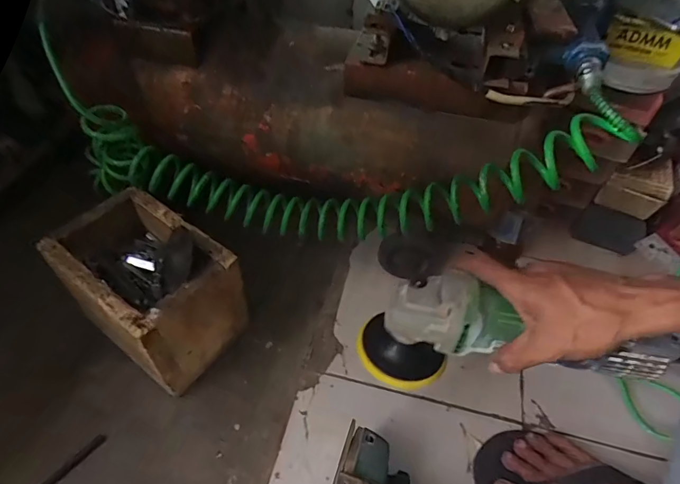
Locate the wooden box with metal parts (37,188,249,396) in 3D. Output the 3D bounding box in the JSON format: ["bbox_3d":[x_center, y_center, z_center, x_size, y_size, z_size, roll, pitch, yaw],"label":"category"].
[{"bbox_3d":[-0.242,0.054,0.530,0.203,0.150,0.138,32,54,21],"label":"wooden box with metal parts"}]

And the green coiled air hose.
[{"bbox_3d":[-0.022,-0.089,0.514,0.572,0.269,0.086,9,49,3],"label":"green coiled air hose"}]

